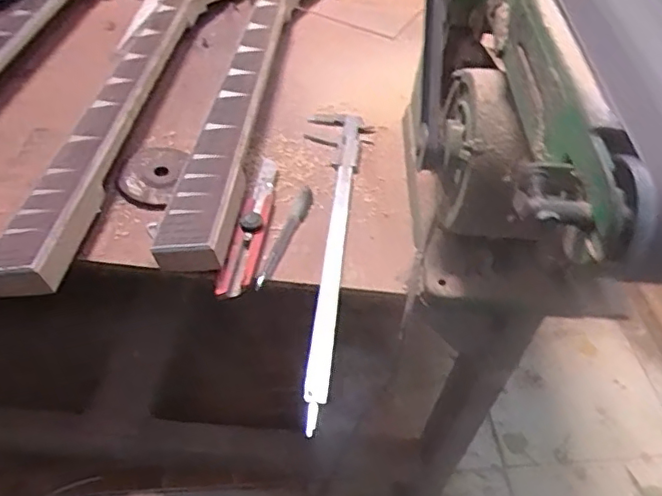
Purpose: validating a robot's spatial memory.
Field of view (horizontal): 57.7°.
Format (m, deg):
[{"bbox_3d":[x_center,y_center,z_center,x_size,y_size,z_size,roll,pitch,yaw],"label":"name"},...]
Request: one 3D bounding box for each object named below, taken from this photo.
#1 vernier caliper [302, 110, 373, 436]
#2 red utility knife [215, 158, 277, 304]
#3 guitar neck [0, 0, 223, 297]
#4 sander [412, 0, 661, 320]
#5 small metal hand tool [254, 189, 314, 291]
[{"bbox_3d":[-0.007,-0.012,0.611,0.065,0.020,0.417,6,47,2],"label":"vernier caliper"},{"bbox_3d":[-0.080,-0.028,0.606,0.029,0.021,0.194,8,48,1],"label":"red utility knife"},{"bbox_3d":[-0.226,-0.205,0.735,0.098,0.047,0.691,11,48,4],"label":"guitar neck"},{"bbox_3d":[0.168,-0.077,0.505,0.172,0.275,0.426,-1,49,-7],"label":"sander"},{"bbox_3d":[-0.045,-0.012,0.599,0.018,0.010,0.141,17,49,9],"label":"small metal hand tool"}]

